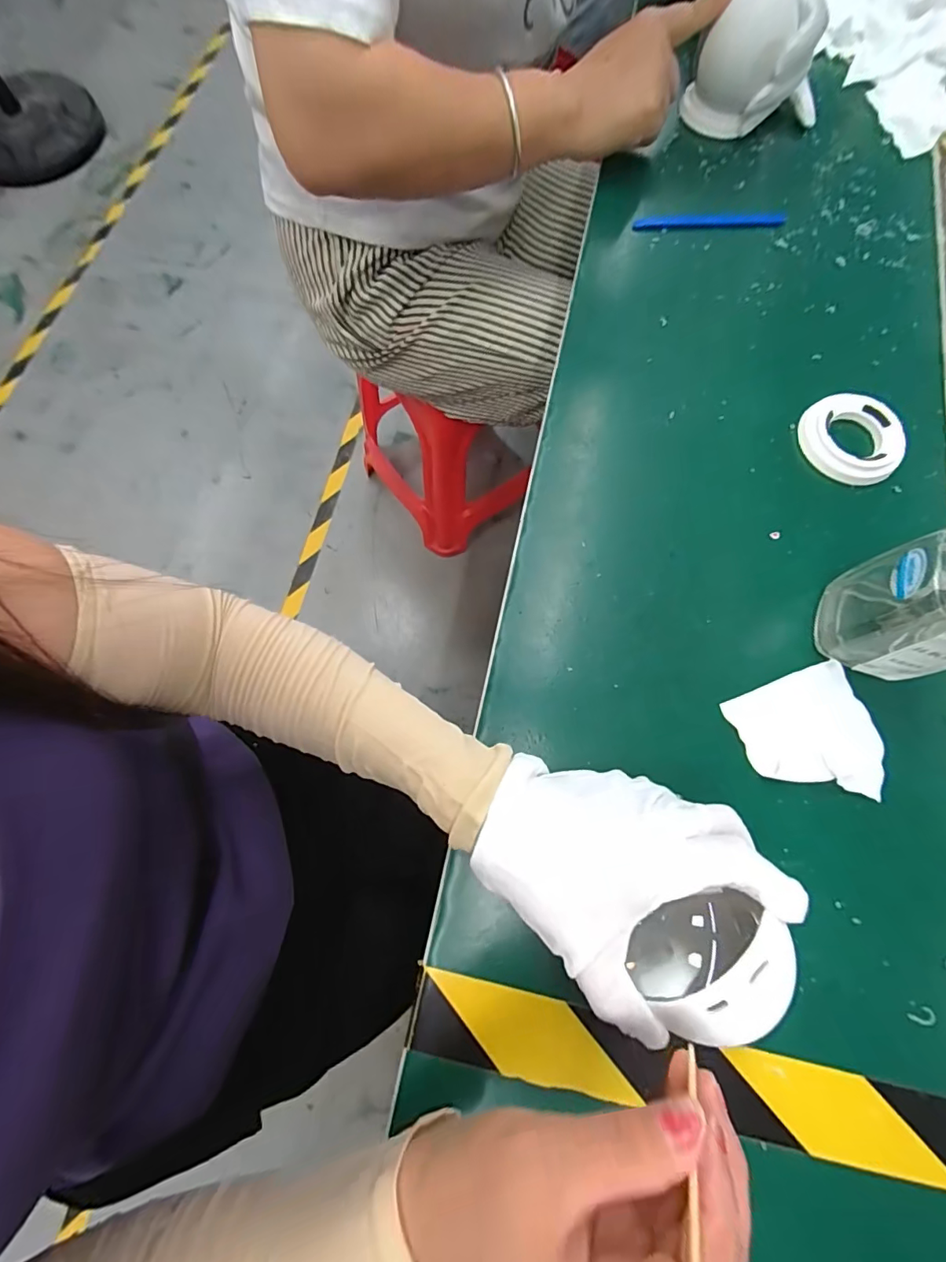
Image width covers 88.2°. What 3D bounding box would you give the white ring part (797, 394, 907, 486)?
[{"bbox_3d":[0.279,-0.141,0.359,0.070,0.012,0.068,1,74,-2],"label":"white ring part"}]

